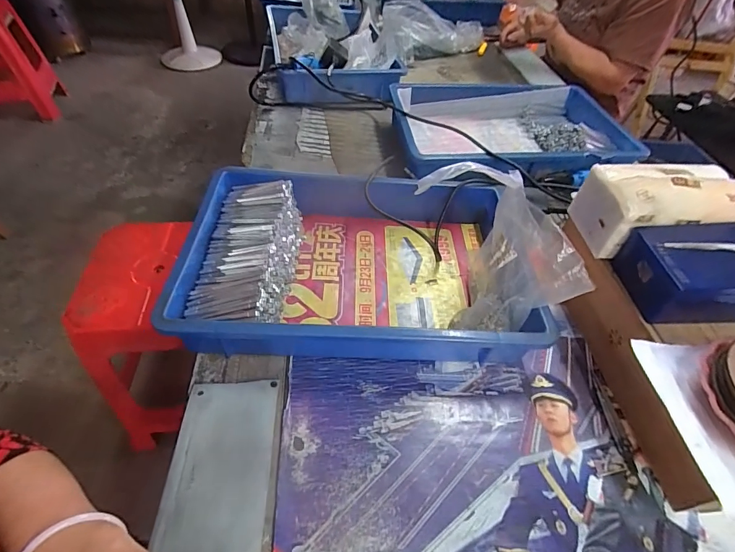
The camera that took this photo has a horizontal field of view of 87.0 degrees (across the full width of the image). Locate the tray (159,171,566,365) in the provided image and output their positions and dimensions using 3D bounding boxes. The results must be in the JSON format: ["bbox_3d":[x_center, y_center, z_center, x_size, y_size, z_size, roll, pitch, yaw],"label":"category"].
[{"bbox_3d":[-0.016,-0.019,0.525,0.413,0.084,0.282,2,49,-3],"label":"tray"}]

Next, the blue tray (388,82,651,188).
[{"bbox_3d":[0.278,-0.278,0.784,0.442,0.092,0.303,-3,50,-7],"label":"blue tray"}]

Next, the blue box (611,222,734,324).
[{"bbox_3d":[0.362,-0.004,0.419,0.142,0.073,0.095,-1,49,-5],"label":"blue box"}]

